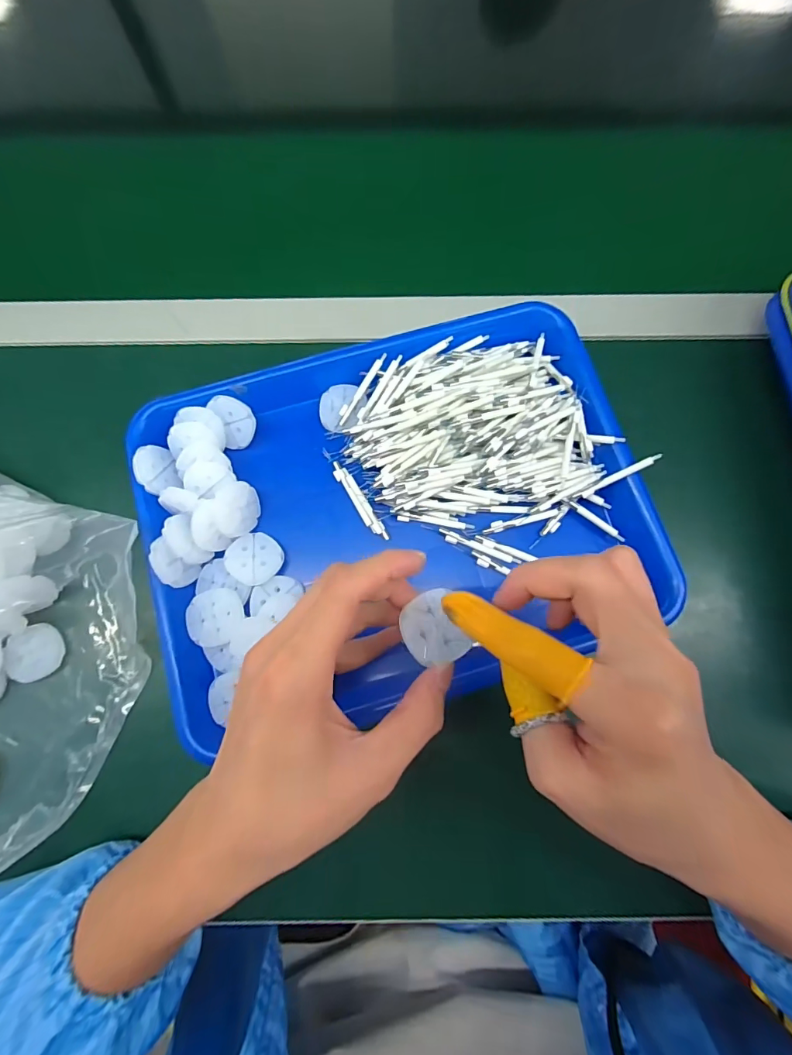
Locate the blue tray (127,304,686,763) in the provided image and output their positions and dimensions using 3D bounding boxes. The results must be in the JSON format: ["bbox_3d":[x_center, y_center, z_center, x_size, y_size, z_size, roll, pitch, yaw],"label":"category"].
[{"bbox_3d":[0.001,-0.014,0.304,0.332,0.039,0.246,-16,77,-6],"label":"blue tray"}]

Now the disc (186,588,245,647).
[{"bbox_3d":[-0.117,0.058,0.289,0.034,0.005,0.036,0,78,0],"label":"disc"}]

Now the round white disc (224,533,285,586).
[{"bbox_3d":[-0.095,0.021,0.297,0.035,0.008,0.034,0,78,0],"label":"round white disc"}]

